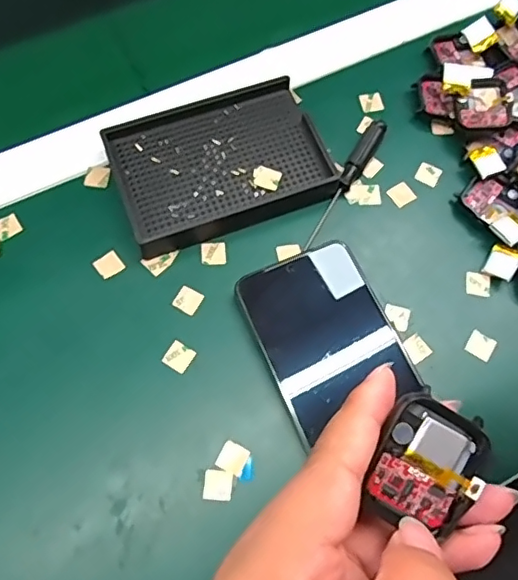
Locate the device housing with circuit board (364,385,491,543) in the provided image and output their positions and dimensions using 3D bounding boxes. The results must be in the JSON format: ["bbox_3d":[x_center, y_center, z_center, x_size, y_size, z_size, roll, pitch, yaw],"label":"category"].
[{"bbox_3d":[0.057,0.059,0.192,0.038,0.007,0.043,31,80,-5],"label":"device housing with circuit board"}]

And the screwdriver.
[{"bbox_3d":[0.059,-0.073,0.380,0.012,0.012,0.107,28,71,10],"label":"screwdriver"}]

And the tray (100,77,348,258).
[{"bbox_3d":[-0.027,-0.087,0.379,0.136,0.021,0.097,-18,70,-8],"label":"tray"}]

